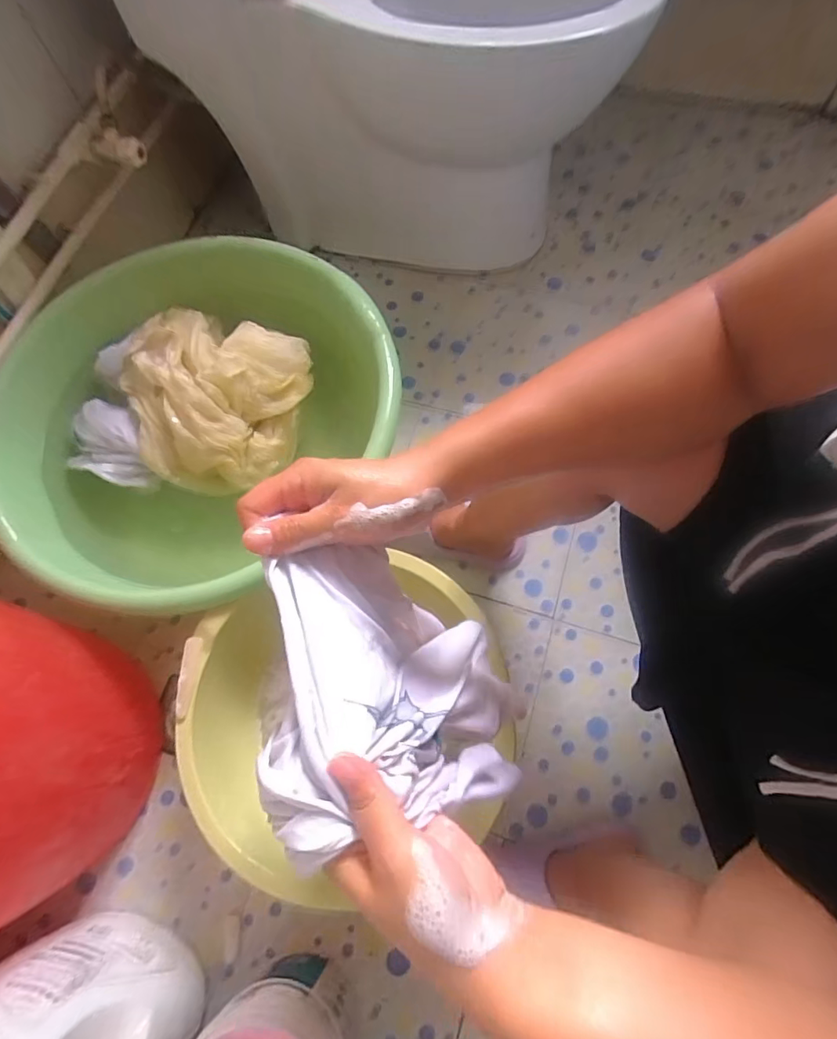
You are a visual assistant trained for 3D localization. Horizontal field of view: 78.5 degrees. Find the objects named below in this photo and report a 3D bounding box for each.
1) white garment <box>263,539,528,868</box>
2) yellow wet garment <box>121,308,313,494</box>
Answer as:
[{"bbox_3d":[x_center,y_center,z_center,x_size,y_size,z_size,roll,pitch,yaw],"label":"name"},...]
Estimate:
[{"bbox_3d":[-0.004,0.116,0.364,0.139,0.221,0.153,-5,71,1],"label":"white garment"},{"bbox_3d":[-0.311,-0.186,0.746,0.265,0.092,0.257,13,72,7],"label":"yellow wet garment"}]

